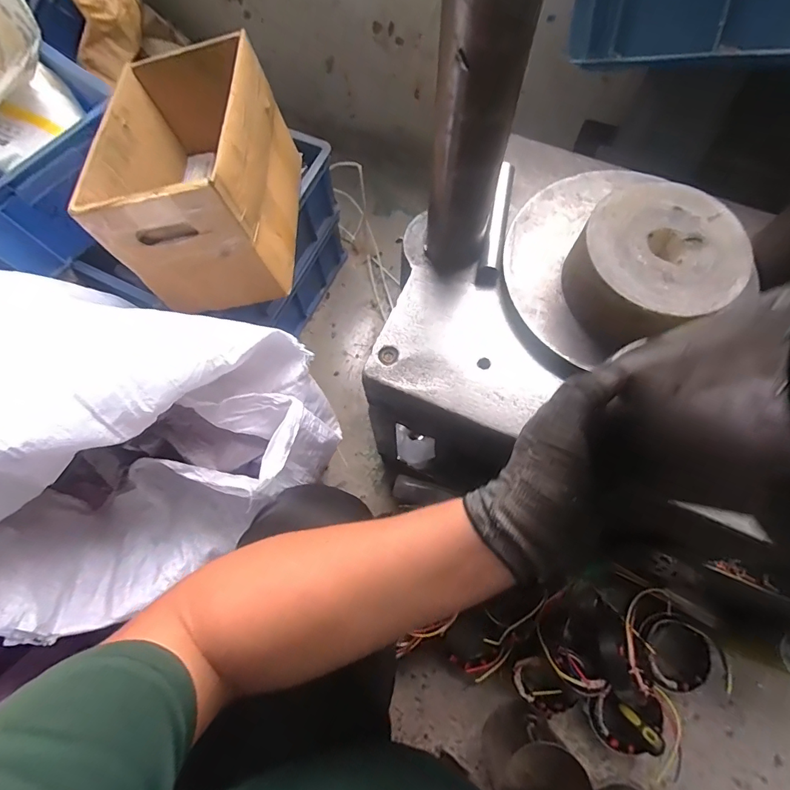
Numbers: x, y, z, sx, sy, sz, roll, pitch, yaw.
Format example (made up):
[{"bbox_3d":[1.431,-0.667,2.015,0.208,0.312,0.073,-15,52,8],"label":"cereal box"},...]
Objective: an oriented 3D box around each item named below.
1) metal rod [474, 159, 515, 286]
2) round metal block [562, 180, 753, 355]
[{"bbox_3d":[0.119,-0.197,0.511,0.022,0.027,0.155,12,71,5],"label":"metal rod"},{"bbox_3d":[0.242,-0.125,0.440,0.161,0.073,0.136,-34,73,-10],"label":"round metal block"}]

